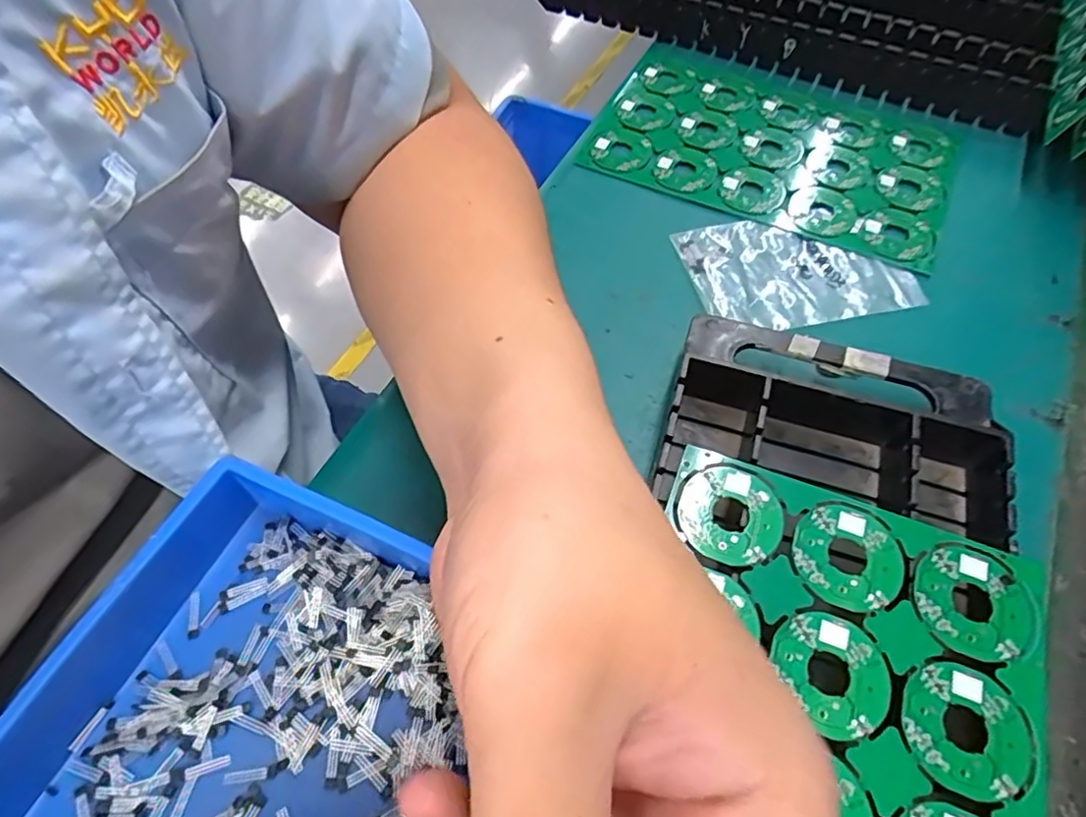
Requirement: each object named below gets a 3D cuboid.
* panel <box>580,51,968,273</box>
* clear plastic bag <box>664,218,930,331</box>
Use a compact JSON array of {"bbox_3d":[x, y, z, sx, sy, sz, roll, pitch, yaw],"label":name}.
[{"bbox_3d":[0.146,-0.168,0.397,0.218,0.012,0.134,23,62,12],"label":"panel"},{"bbox_3d":[0.142,-0.078,0.344,0.116,0.008,0.078,-10,61,-7],"label":"clear plastic bag"}]

